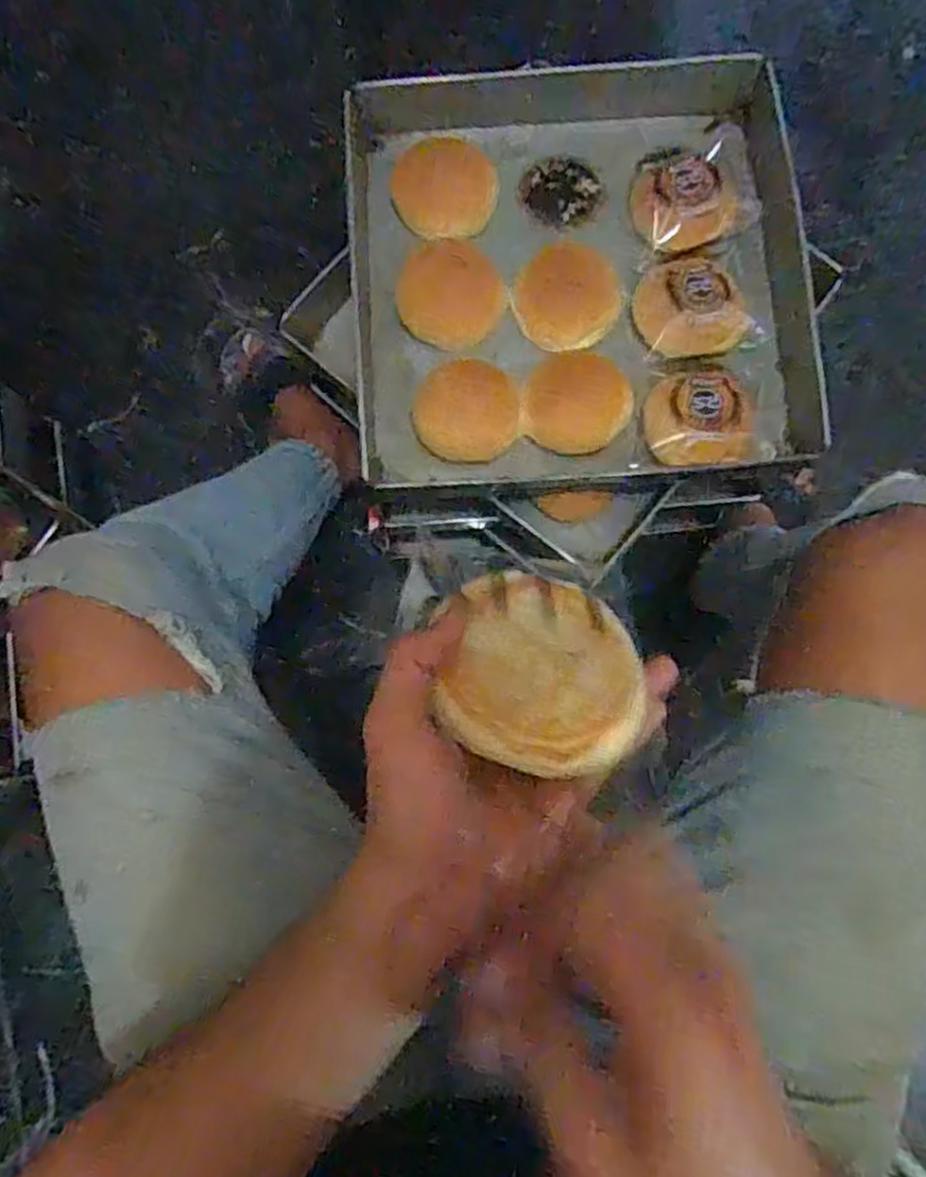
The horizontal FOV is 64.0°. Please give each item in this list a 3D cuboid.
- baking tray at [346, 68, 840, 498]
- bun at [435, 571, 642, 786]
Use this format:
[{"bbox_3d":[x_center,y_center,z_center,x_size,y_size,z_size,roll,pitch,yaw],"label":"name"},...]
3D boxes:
[{"bbox_3d":[0.111,-0.309,0.714,0.422,0.063,0.421,-5,80,0],"label":"baking tray"},{"bbox_3d":[0.034,0.041,0.341,0.085,0.033,0.099,5,50,-3],"label":"bun"}]

